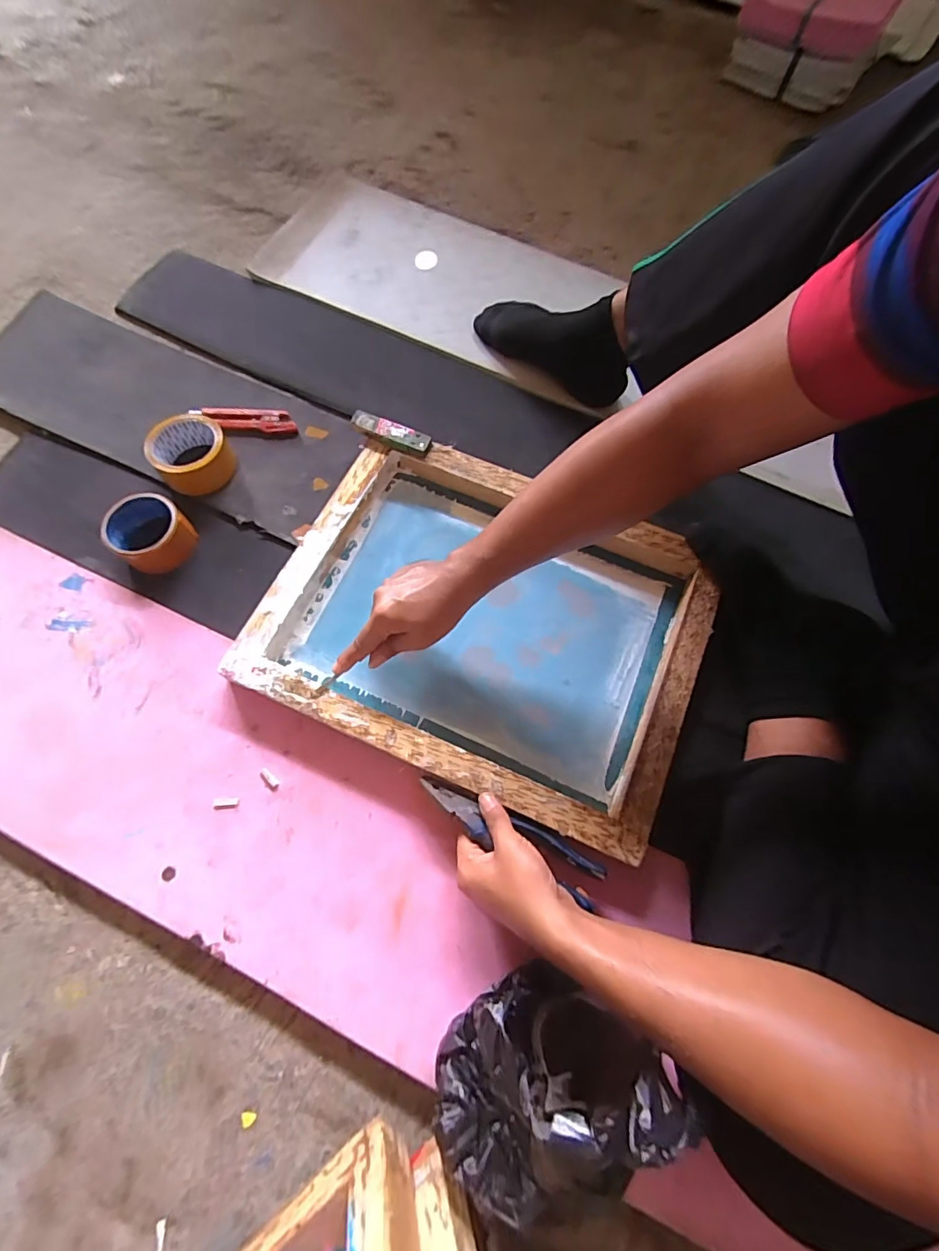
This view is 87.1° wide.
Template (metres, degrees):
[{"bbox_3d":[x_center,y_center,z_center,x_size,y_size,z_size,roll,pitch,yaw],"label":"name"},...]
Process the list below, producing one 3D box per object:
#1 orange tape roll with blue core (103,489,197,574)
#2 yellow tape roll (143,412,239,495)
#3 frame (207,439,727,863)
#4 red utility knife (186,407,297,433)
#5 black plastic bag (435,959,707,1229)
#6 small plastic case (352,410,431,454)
[{"bbox_3d":[-0.398,-0.117,0.612,0.086,0.049,0.086,1,71,-2],"label":"orange tape roll with blue core"},{"bbox_3d":[-0.364,-0.230,0.642,0.091,0.052,0.089,-25,74,-11],"label":"yellow tape roll"},{"bbox_3d":[0.019,-0.010,0.573,0.464,0.049,0.356,23,71,5],"label":"frame"},{"bbox_3d":[-0.315,-0.291,0.695,0.143,0.017,0.036,3,71,-2],"label":"red utility knife"},{"bbox_3d":[0.053,0.368,0.388,0.141,0.152,0.142,33,72,8],"label":"black plastic bag"},{"bbox_3d":[-0.104,-0.251,0.644,0.108,0.021,0.025,22,70,6],"label":"small plastic case"}]

